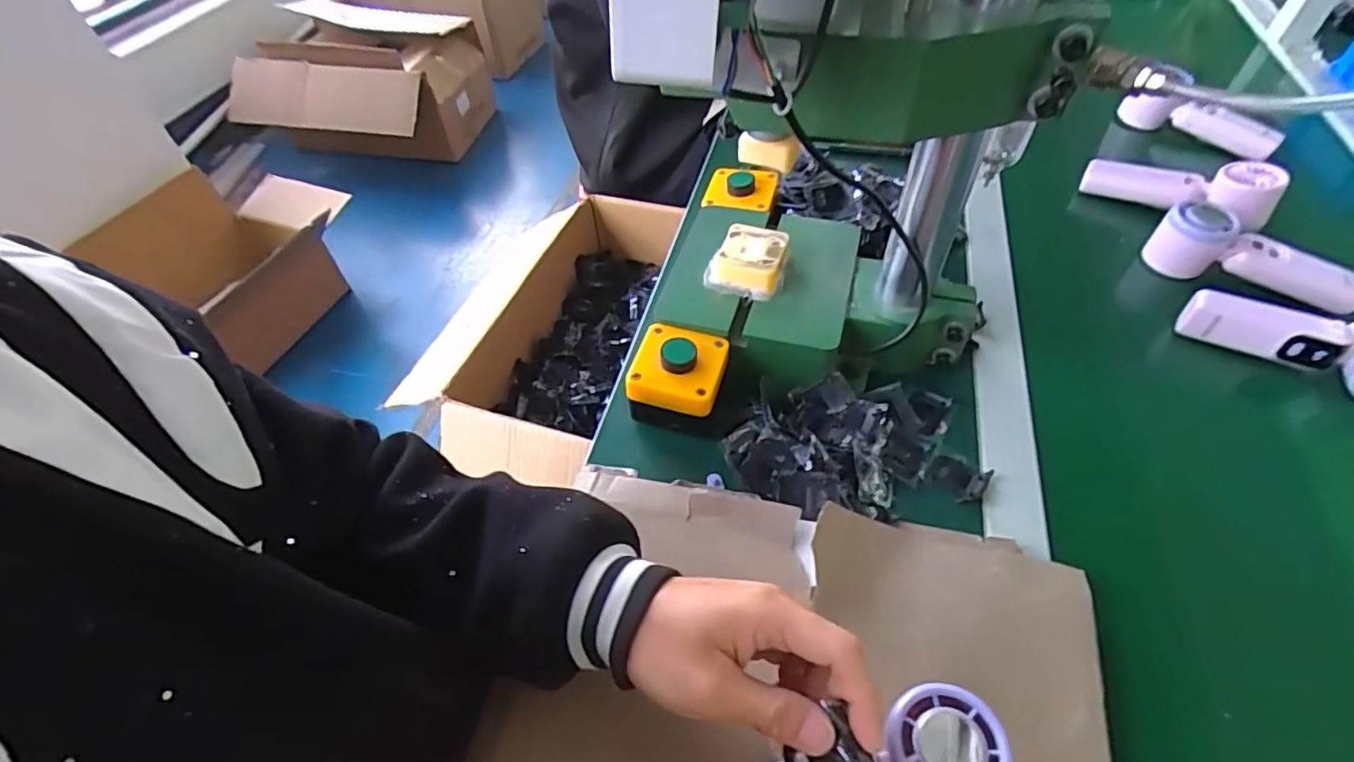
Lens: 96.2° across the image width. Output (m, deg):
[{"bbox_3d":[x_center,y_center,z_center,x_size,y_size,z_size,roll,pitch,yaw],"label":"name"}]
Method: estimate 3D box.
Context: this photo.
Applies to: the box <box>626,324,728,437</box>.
[{"bbox_3d":[0.004,0.001,0.488,0.074,0.064,0.073,13,52,13],"label":"box"}]

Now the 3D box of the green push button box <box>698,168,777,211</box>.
[{"bbox_3d":[0.063,-0.192,0.602,0.066,0.024,0.059,13,52,13],"label":"green push button box"}]

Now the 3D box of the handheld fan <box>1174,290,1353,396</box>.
[{"bbox_3d":[0.514,-0.032,0.495,0.161,0.049,0.053,15,53,15],"label":"handheld fan"}]

